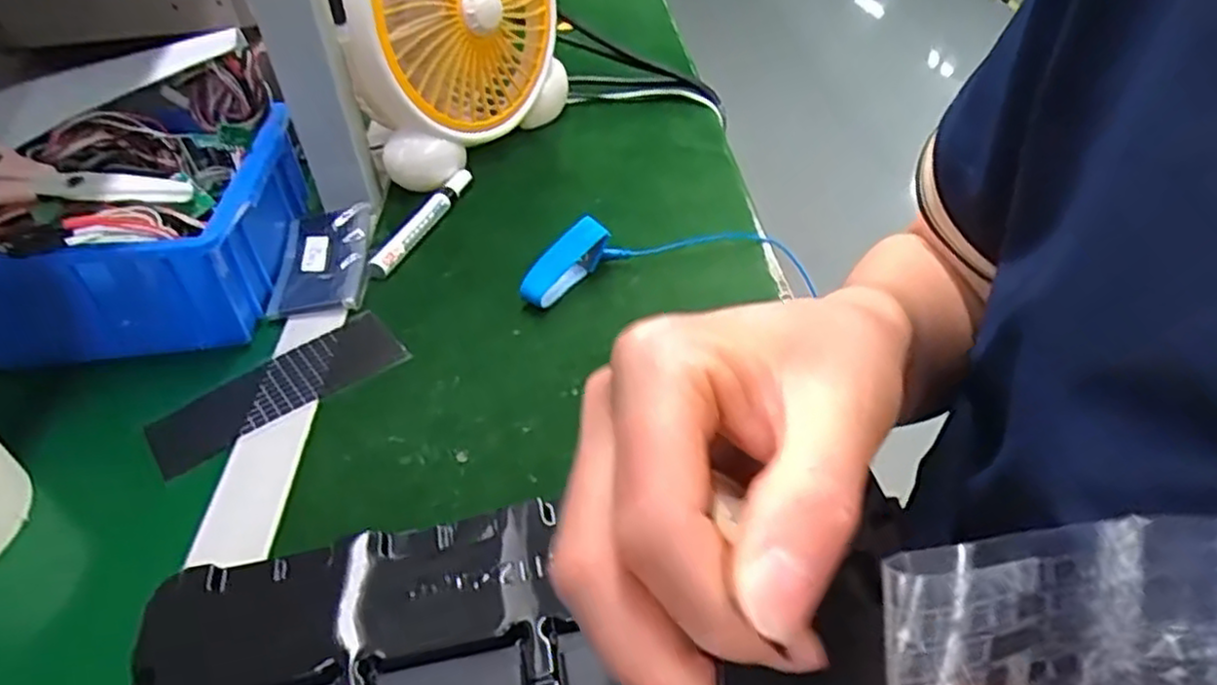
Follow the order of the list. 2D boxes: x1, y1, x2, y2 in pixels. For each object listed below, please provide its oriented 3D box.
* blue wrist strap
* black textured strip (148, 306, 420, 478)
[{"bbox_3d":[-0.028,-0.053,0.492,0.062,0.044,0.017,-33,48,-30],"label":"blue wrist strap"},{"bbox_3d":[-0.201,0.027,0.448,0.146,0.008,0.059,-32,48,-24],"label":"black textured strip"}]

